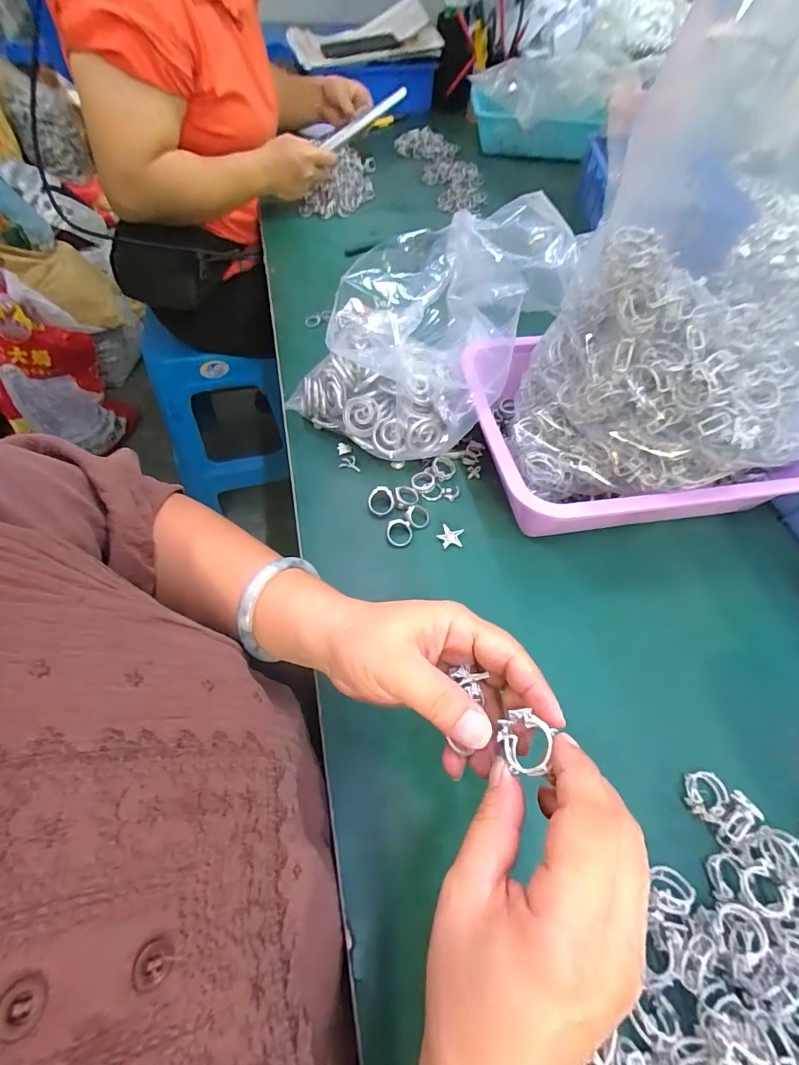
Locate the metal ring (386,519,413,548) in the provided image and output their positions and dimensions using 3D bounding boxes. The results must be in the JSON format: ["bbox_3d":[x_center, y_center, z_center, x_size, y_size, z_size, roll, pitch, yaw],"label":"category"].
[{"bbox_3d":[0.000,0.000,0.421,0.023,0.006,0.025,1,57,-2],"label":"metal ring"}]

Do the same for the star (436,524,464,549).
[{"bbox_3d":[0.047,0.005,0.424,0.023,0.004,0.023,14,57,7],"label":"star"}]

